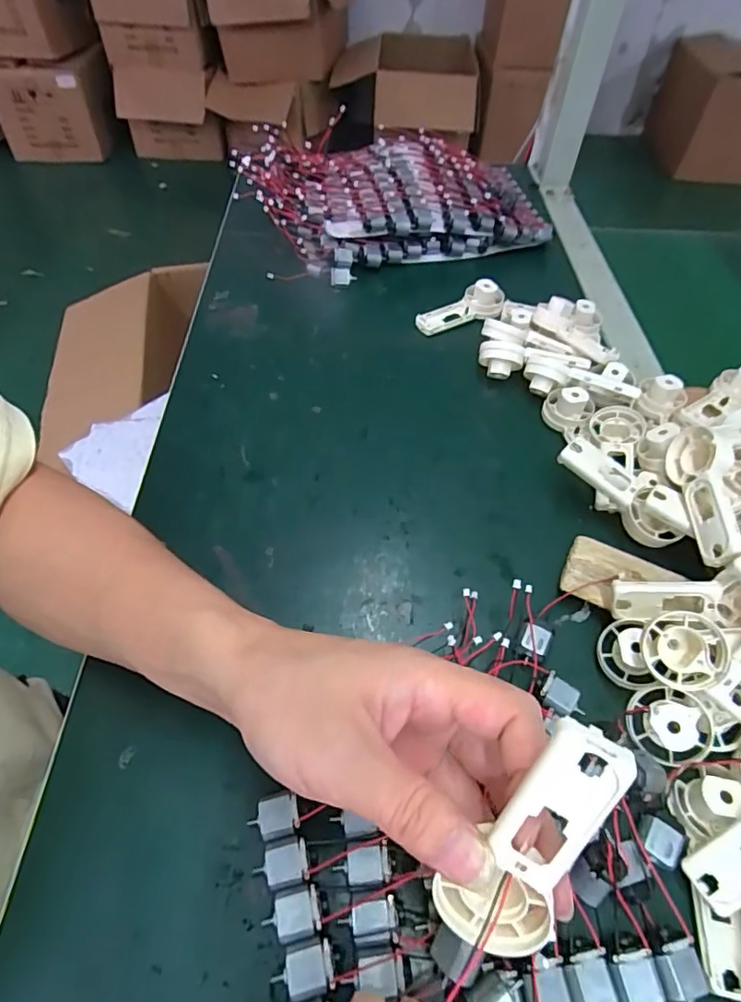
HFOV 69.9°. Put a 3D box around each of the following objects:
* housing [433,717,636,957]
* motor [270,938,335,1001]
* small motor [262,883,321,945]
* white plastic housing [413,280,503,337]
[{"bbox_3d":[0.050,0.113,0.168,0.034,0.097,0.015,22,20,13],"label":"housing"},{"bbox_3d":[-0.029,0.203,0.230,0.025,0.015,0.018,-8,54,-10],"label":"motor"},{"bbox_3d":[-0.036,0.187,0.239,0.026,0.018,0.018,-10,54,-11],"label":"small motor"},{"bbox_3d":[0.088,-0.188,0.518,0.087,0.031,0.035,-26,59,-21],"label":"white plastic housing"}]

